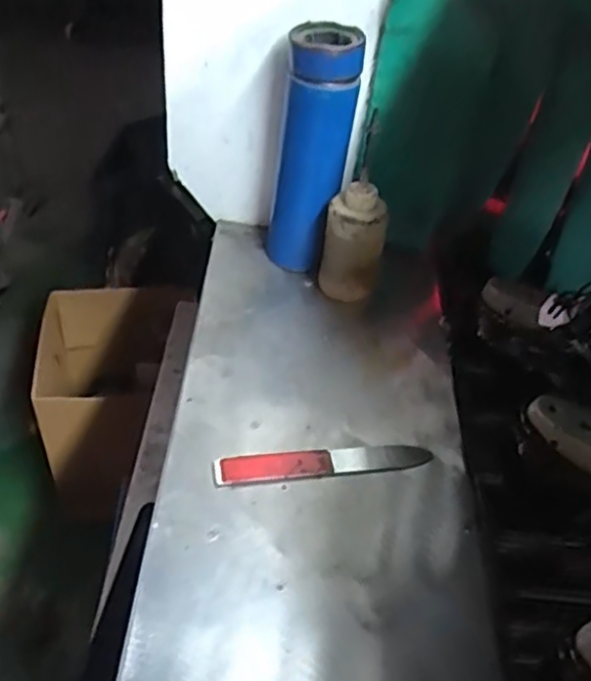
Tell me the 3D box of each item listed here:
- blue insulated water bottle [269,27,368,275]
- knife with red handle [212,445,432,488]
[{"bbox_3d":[0.014,-0.170,0.643,0.071,0.214,0.071,8,44,3],"label":"blue insulated water bottle"},{"bbox_3d":[0.021,0.092,0.525,0.163,0.004,0.023,-4,45,-10],"label":"knife with red handle"}]

